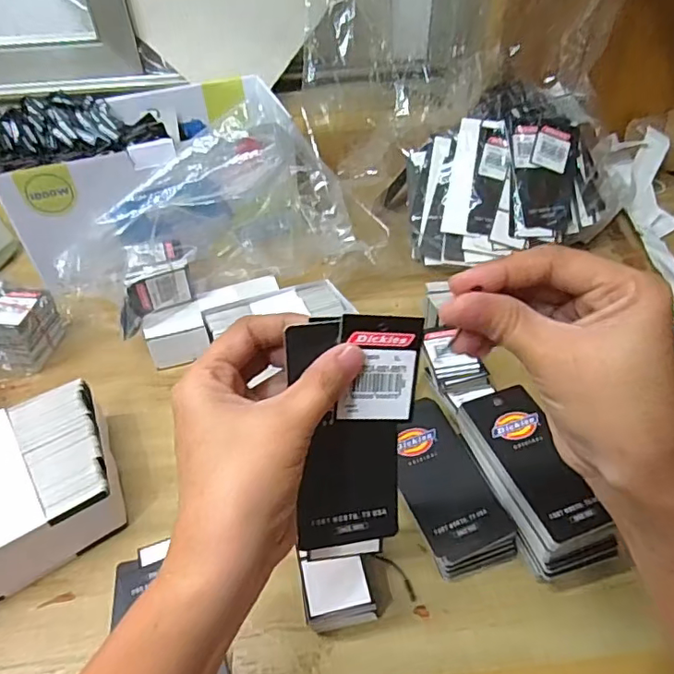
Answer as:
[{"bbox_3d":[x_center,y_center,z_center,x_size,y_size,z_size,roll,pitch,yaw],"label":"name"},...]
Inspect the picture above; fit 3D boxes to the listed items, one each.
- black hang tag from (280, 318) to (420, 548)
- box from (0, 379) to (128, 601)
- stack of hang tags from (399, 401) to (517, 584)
[{"bbox_3d":[0.006,0.045,0.245,0.058,0.110,0.006,2,13,-11],"label":"black hang tag"},{"bbox_3d":[-0.204,0.103,0.356,0.115,0.051,0.117,-22,47,-19],"label":"box"},{"bbox_3d":[0.070,0.098,0.369,0.060,0.031,0.117,-14,45,-11],"label":"stack of hang tags"}]

